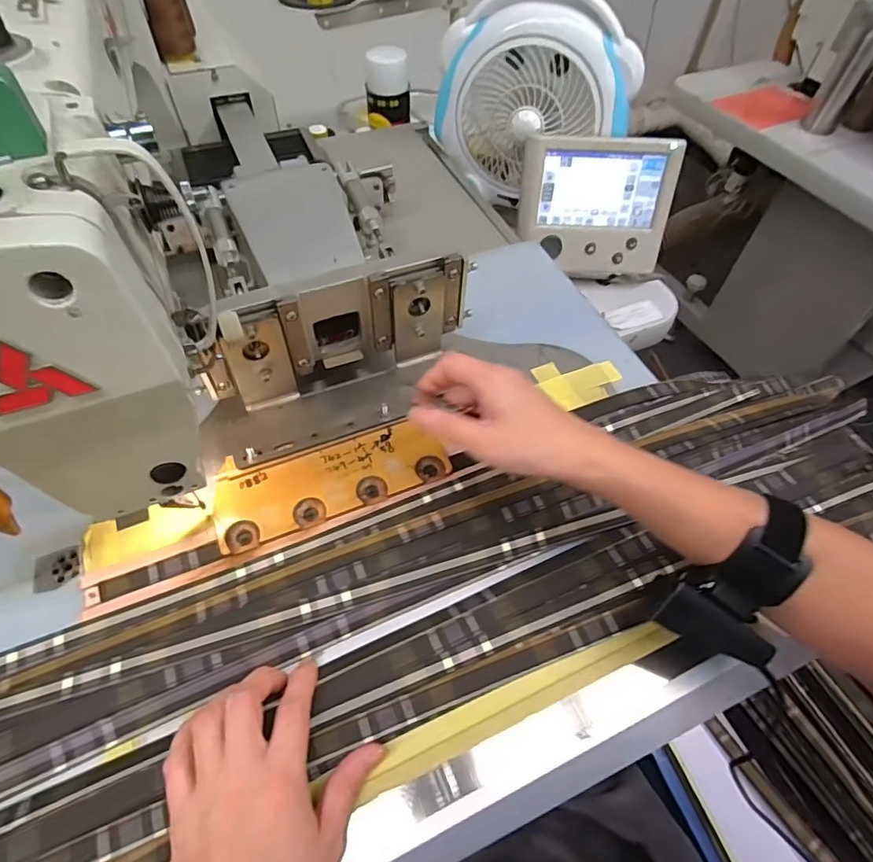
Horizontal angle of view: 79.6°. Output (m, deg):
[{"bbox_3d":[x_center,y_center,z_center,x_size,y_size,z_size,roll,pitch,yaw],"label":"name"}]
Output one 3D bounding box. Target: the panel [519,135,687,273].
[{"bbox_3d":[0.214,-0.299,0.707,0.195,0.169,0.040,-2,31,-1],"label":"panel"}]

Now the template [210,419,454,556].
[{"bbox_3d":[-0.081,0.036,0.412,0.180,0.010,0.068,-14,57,-13],"label":"template"}]

